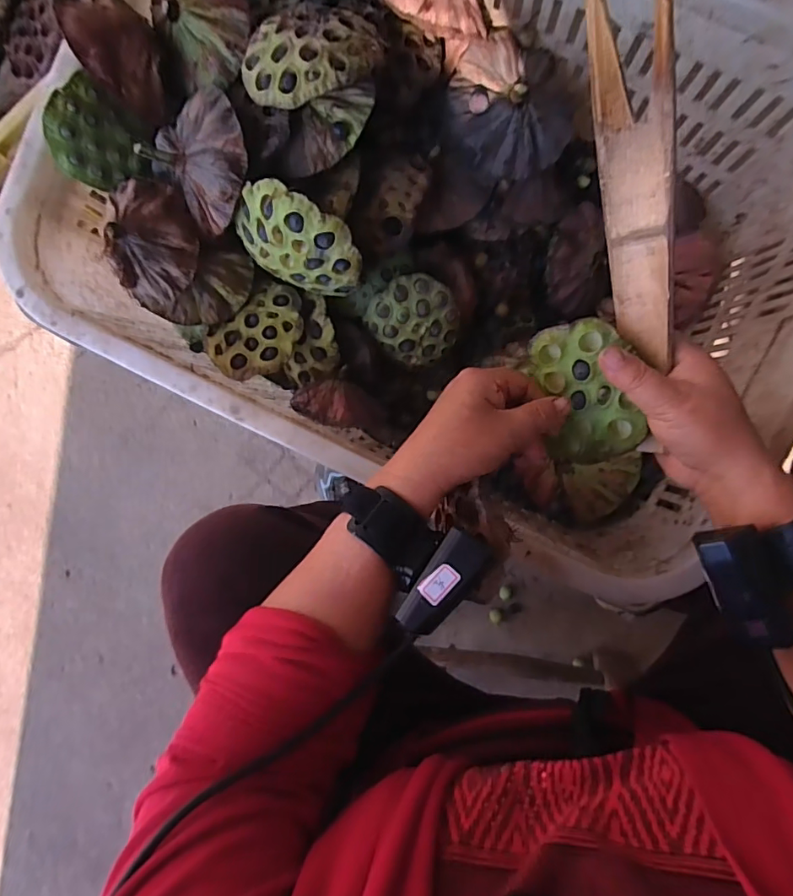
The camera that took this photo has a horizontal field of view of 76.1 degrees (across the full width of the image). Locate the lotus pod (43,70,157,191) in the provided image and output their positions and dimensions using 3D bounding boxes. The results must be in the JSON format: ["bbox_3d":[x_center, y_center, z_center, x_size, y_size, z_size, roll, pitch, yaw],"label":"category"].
[{"bbox_3d":[-0.275,-0.279,0.459,0.048,0.080,0.073,32,101,38],"label":"lotus pod"}]

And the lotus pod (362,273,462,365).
[{"bbox_3d":[0.019,-0.140,0.552,0.092,0.050,0.092,1,126,1],"label":"lotus pod"}]

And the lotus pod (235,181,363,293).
[{"bbox_3d":[-0.084,-0.191,0.457,0.115,0.091,0.060,22,53,-17],"label":"lotus pod"}]

